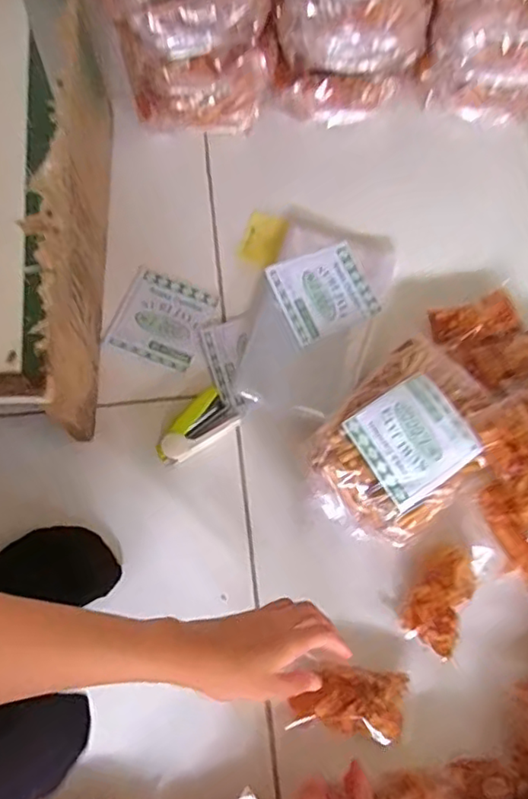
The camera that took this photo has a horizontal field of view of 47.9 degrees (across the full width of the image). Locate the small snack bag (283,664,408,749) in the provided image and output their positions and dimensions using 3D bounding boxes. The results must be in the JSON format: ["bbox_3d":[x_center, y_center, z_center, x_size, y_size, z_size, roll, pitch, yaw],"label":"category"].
[{"bbox_3d":[0.075,0.262,0.514,0.096,0.022,0.052,7,72,0],"label":"small snack bag"}]

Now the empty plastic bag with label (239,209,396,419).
[{"bbox_3d":[0.059,-0.091,0.630,0.118,0.016,0.221,16,72,3],"label":"empty plastic bag with label"}]

